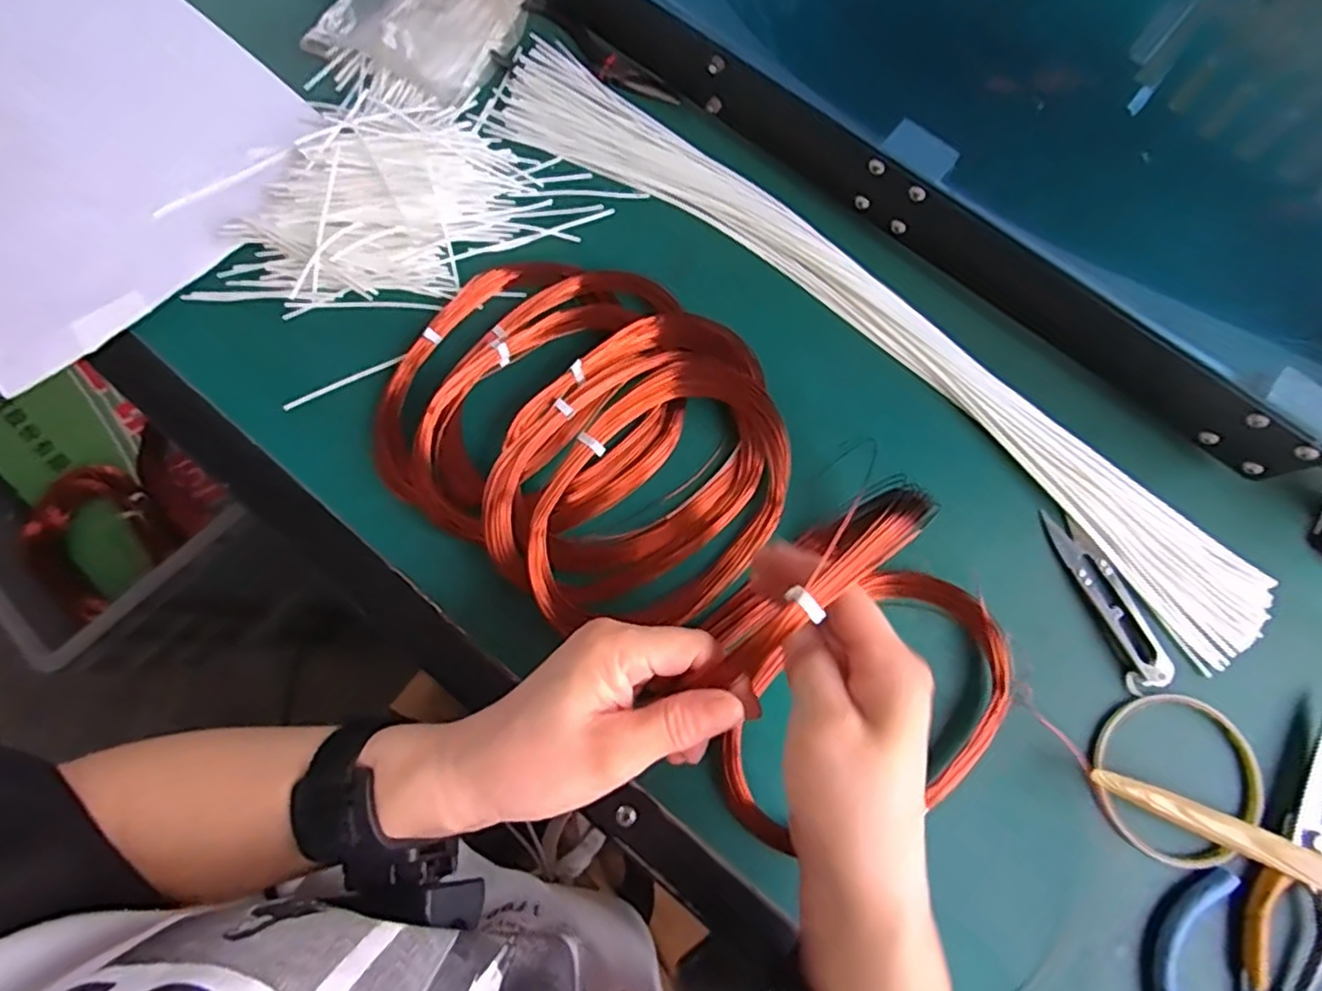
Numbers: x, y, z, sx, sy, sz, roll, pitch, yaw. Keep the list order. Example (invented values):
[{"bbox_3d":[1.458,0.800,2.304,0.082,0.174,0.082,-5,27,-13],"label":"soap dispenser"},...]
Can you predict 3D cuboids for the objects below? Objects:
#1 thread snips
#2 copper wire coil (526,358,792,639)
[{"bbox_3d":[0.244,0.055,0.358,0.024,0.010,0.101,-22,78,-5],"label":"thread snips"},{"bbox_3d":[0.001,0.005,0.356,0.110,0.023,0.167,37,79,8],"label":"copper wire coil"}]

